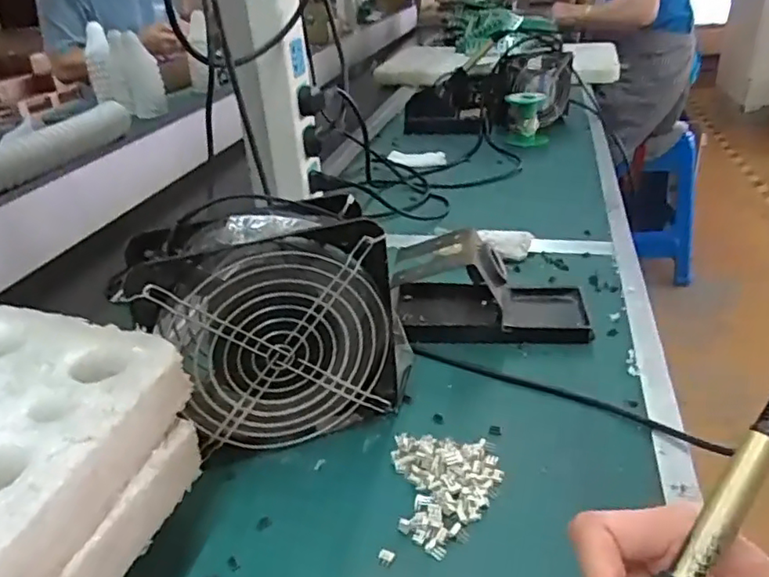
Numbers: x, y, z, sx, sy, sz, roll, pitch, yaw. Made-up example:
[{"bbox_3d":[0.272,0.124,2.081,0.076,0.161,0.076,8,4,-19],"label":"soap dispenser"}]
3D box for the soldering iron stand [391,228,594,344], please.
[{"bbox_3d":[0.087,-0.005,0.496,0.155,0.070,0.069,2,30,6],"label":"soldering iron stand"}]

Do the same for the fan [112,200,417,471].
[{"bbox_3d":[-0.069,0.021,0.391,0.161,0.145,0.061,-12,31,-16],"label":"fan"}]

